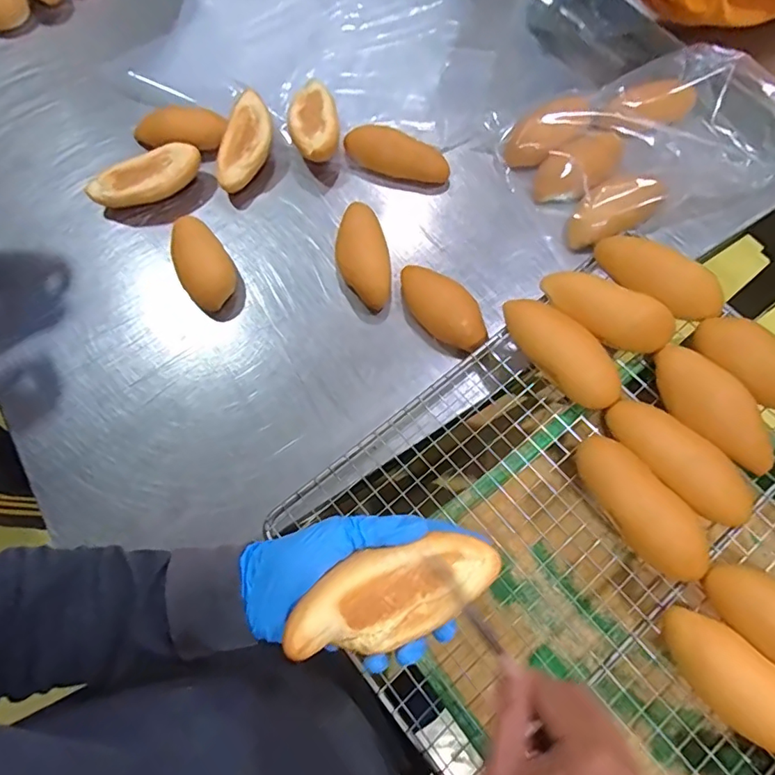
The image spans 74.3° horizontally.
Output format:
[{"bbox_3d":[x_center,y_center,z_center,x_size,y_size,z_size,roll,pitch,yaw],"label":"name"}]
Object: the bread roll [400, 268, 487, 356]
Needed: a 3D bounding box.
[{"bbox_3d":[0.066,-0.097,0.613,0.057,0.037,0.132,-39,73,-11],"label":"bread roll"}]

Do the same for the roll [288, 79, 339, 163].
[{"bbox_3d":[-0.102,-0.369,0.723,0.064,0.049,0.126,-6,70,0],"label":"roll"}]

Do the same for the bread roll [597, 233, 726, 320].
[{"bbox_3d":[0.301,-0.118,0.555,0.128,0.040,0.051,33,73,14],"label":"bread roll"}]

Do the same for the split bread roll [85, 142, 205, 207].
[{"bbox_3d":[-0.326,-0.283,0.699,0.149,0.053,0.047,-26,71,-7],"label":"split bread roll"}]

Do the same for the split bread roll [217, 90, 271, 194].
[{"bbox_3d":[-0.196,-0.336,0.718,0.066,0.049,0.141,8,70,5],"label":"split bread roll"}]

